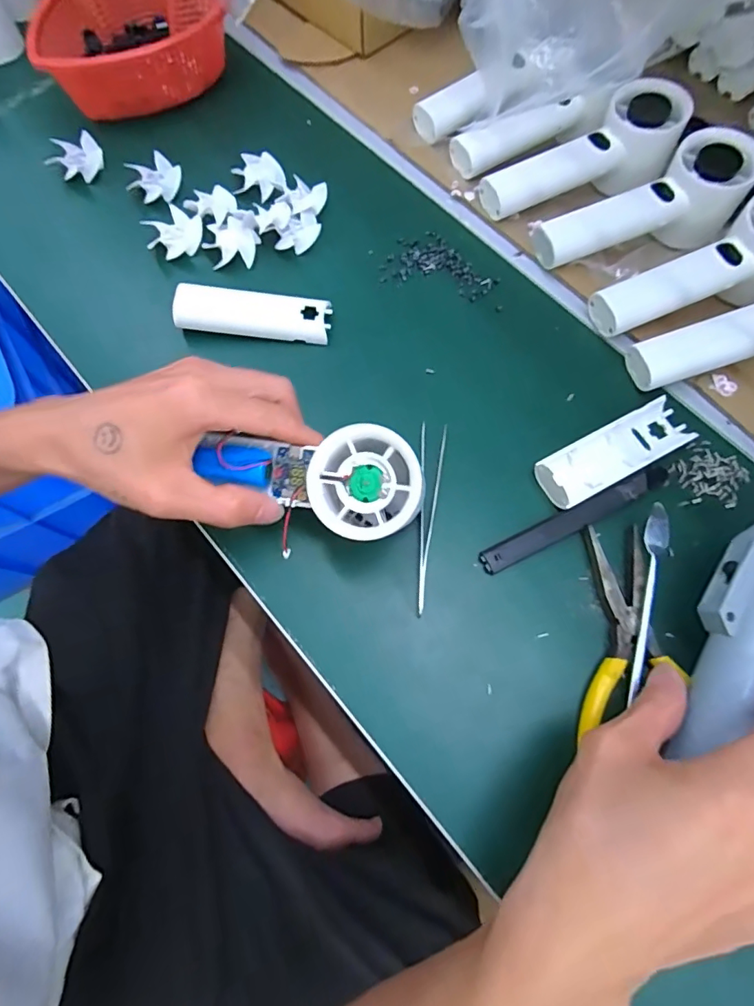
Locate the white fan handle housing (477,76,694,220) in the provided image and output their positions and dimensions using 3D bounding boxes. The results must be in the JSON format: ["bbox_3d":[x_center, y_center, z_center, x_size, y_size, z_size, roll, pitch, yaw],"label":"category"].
[{"bbox_3d":[0.155,-0.262,0.371,0.150,0.054,0.059,-16,71,-6],"label":"white fan handle housing"}]

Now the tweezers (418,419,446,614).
[{"bbox_3d":[0.032,0.005,0.298,0.015,0.010,0.123,5,70,1],"label":"tweezers"}]

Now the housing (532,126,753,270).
[{"bbox_3d":[0.192,-0.217,0.356,0.152,0.056,0.056,-16,71,-6],"label":"housing"}]

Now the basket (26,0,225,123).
[{"bbox_3d":[-0.202,-0.385,0.403,0.149,0.051,0.125,-23,72,-8],"label":"basket"}]

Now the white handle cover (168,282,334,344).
[{"bbox_3d":[-0.086,-0.133,0.340,0.102,0.021,0.031,2,70,0],"label":"white handle cover"}]

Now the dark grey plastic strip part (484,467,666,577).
[{"bbox_3d":[0.124,0.009,0.299,0.132,0.008,0.014,-24,72,-9],"label":"dark grey plastic strip part"}]

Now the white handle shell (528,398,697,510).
[{"bbox_3d":[0.151,-0.032,0.309,0.106,0.013,0.035,-27,73,-10],"label":"white handle shell"}]

